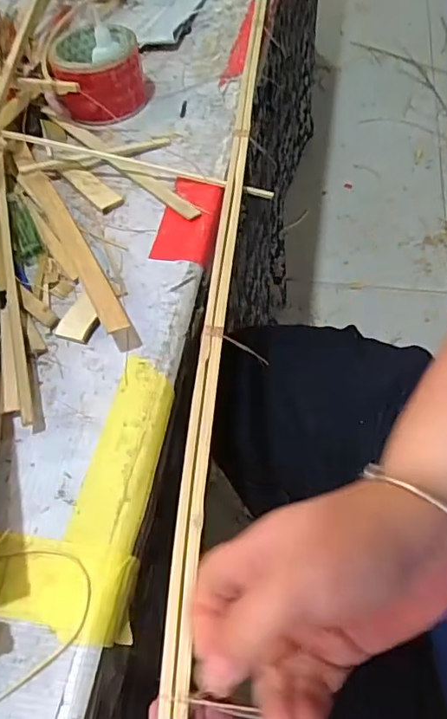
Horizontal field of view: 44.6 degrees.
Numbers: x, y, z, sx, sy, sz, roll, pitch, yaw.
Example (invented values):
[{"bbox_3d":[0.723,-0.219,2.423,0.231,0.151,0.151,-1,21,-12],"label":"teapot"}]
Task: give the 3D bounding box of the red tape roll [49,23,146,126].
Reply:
[{"bbox_3d":[-0.132,-0.302,0.574,0.088,0.067,0.090,-2,54,3],"label":"red tape roll"}]

